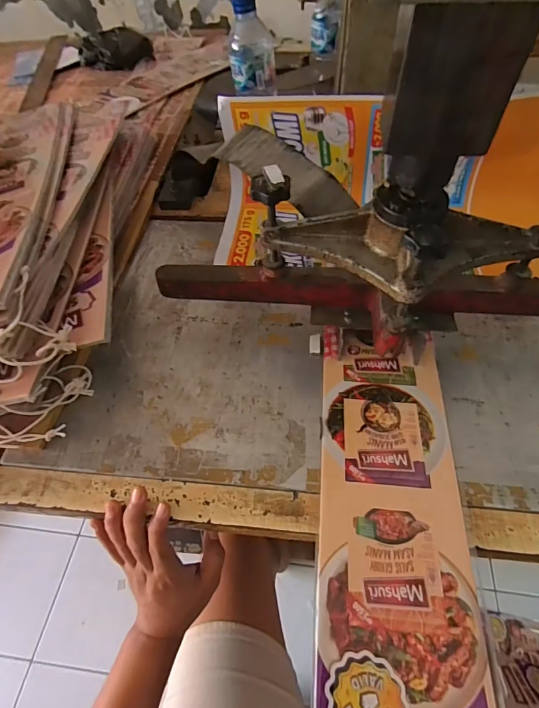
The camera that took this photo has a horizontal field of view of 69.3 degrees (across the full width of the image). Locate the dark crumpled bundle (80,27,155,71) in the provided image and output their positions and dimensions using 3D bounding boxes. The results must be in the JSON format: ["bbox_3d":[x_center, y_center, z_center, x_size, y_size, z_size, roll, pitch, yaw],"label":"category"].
[{"bbox_3d":[-0.378,-0.739,0.952,0.168,0.064,0.087,10,56,10],"label":"dark crumpled bundle"}]

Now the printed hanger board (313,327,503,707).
[{"bbox_3d":[0.108,0.158,0.337,0.129,0.008,0.433,3,55,5],"label":"printed hanger board"}]

